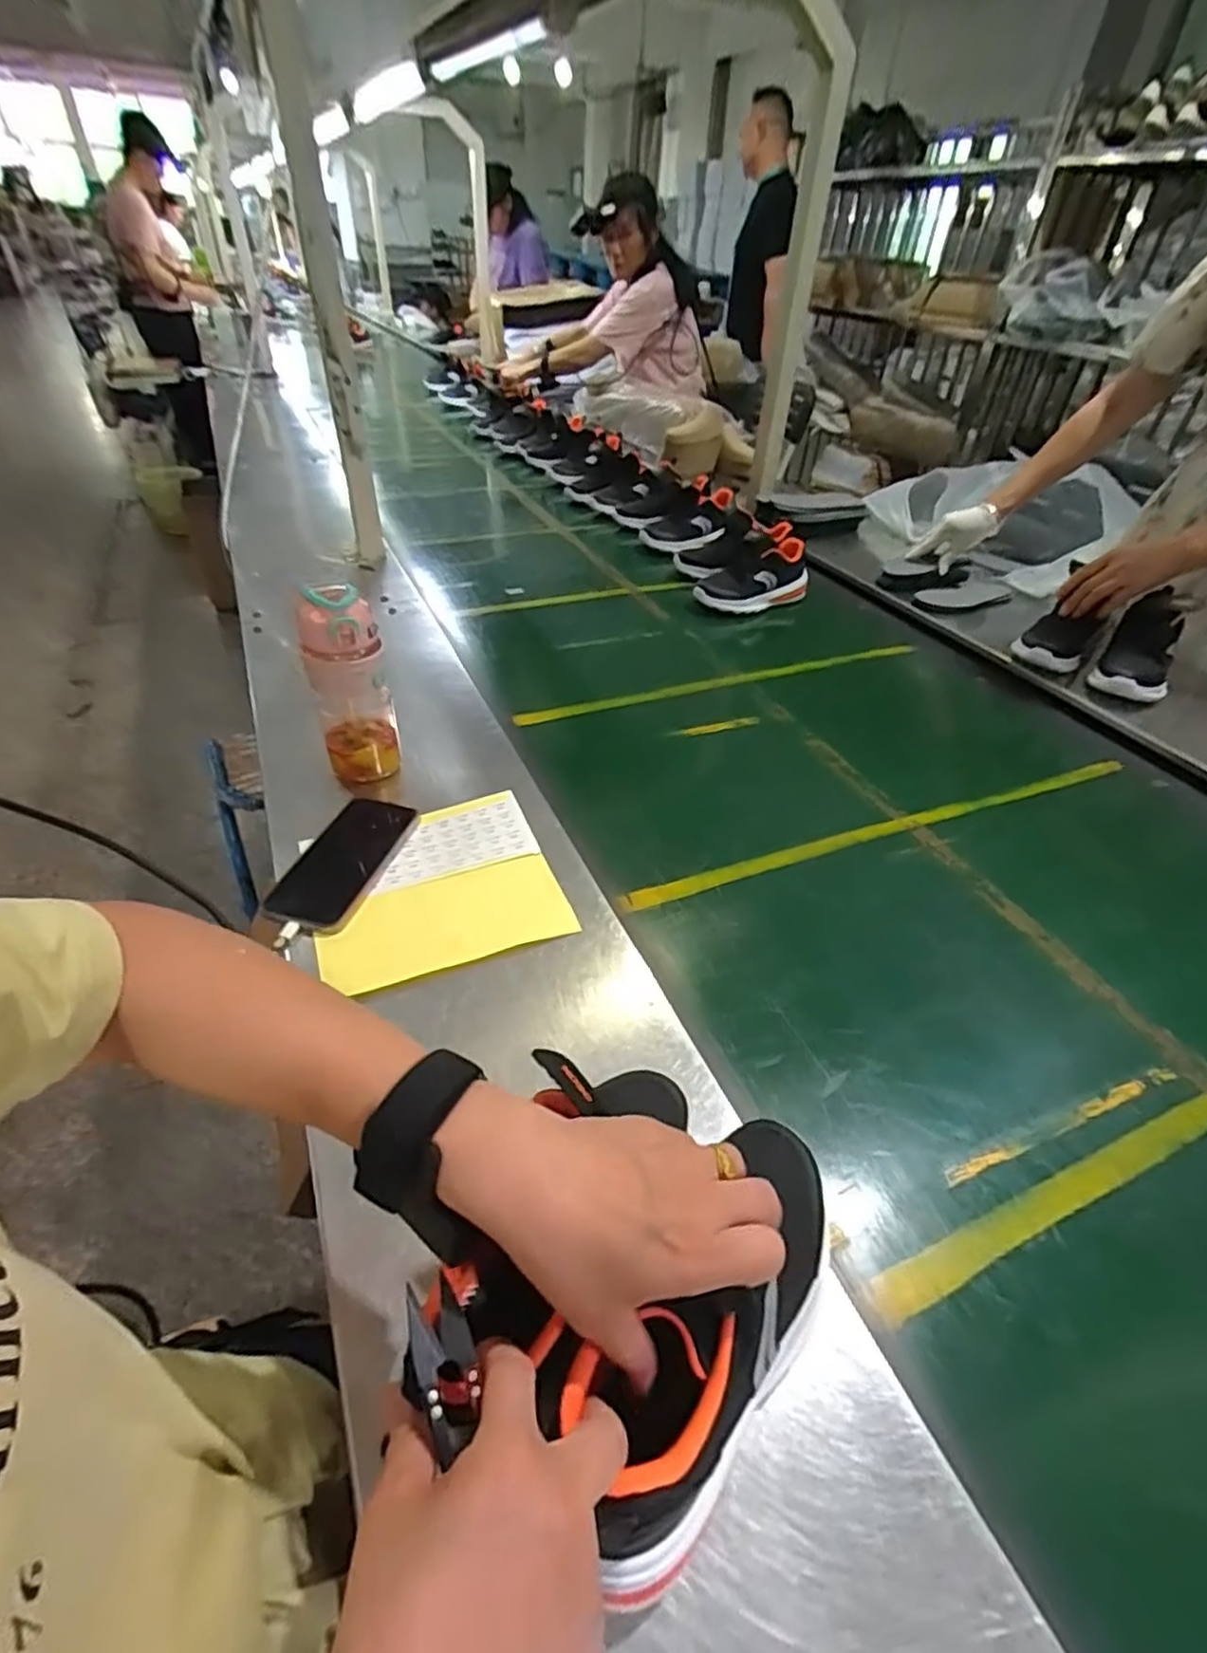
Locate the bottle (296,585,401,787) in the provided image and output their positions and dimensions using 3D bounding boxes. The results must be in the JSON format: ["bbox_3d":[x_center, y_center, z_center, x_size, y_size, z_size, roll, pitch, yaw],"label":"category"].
[{"bbox_3d":[-0.253,-0.133,0.695,0.073,0.201,0.062,-12,43,-15],"label":"bottle"}]

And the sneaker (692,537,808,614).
[{"bbox_3d":[0.264,-0.438,1.207,0.202,0.110,0.086,-16,44,-20],"label":"sneaker"}]

